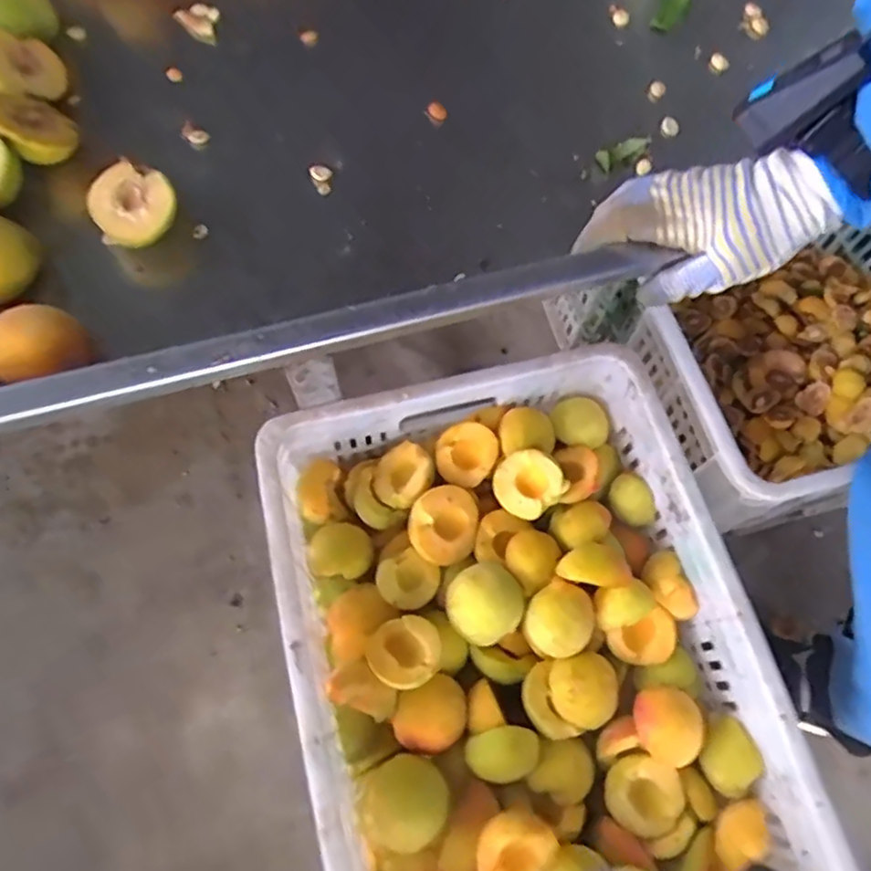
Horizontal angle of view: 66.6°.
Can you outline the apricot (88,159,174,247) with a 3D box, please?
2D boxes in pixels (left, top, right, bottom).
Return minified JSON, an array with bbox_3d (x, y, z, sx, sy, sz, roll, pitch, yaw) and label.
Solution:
[{"bbox_3d":[-0.219,-0.166,0.479,0.047,0.031,0.056,42,72,13],"label":"apricot"}]

